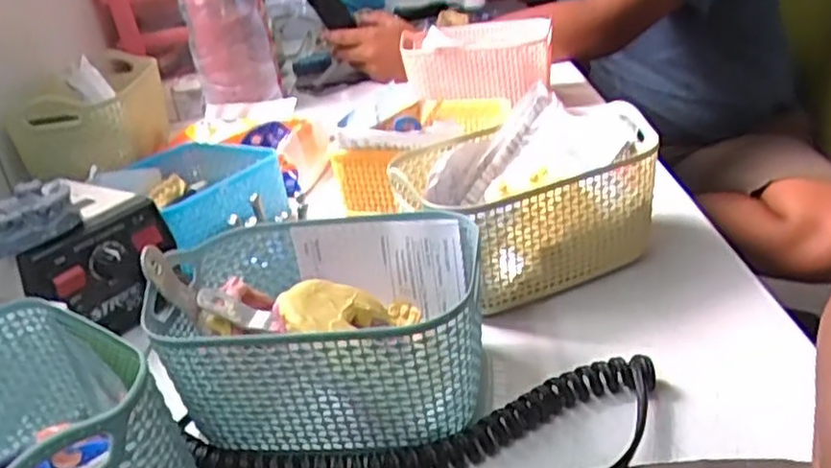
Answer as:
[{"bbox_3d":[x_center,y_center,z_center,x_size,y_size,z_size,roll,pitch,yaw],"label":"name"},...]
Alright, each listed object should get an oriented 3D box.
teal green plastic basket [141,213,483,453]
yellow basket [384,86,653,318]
[{"bbox_3d":[-0.051,0.052,0.392,0.164,0.080,0.117,-5,27,9],"label":"teal green plastic basket"},{"bbox_3d":[0.073,-0.024,0.504,0.168,0.090,0.133,-20,28,-20],"label":"yellow basket"}]

